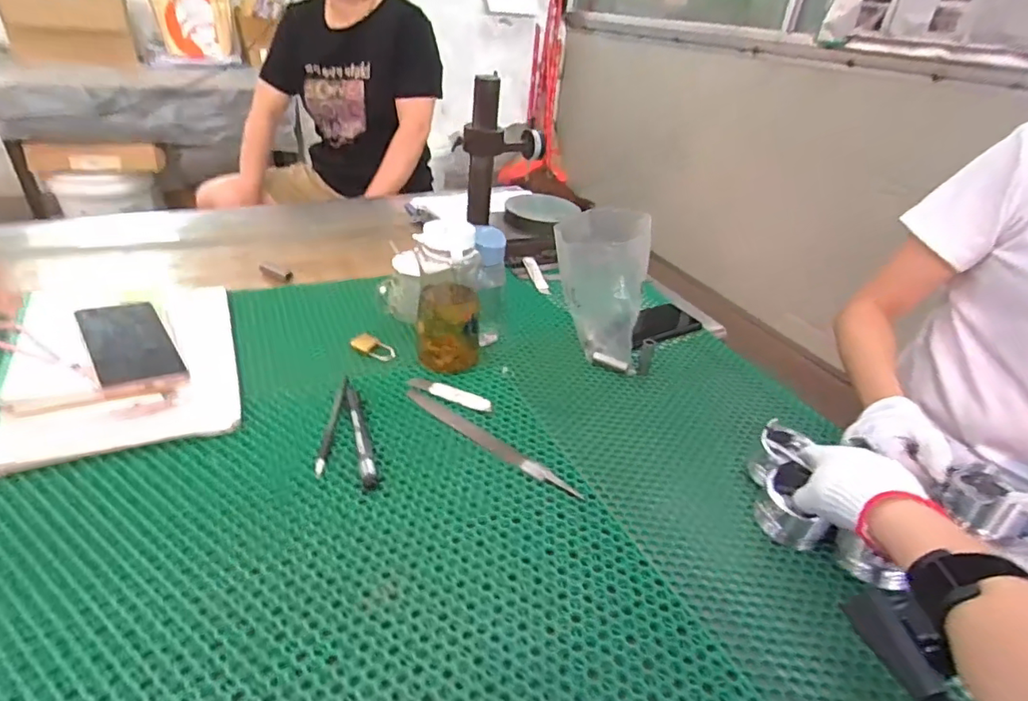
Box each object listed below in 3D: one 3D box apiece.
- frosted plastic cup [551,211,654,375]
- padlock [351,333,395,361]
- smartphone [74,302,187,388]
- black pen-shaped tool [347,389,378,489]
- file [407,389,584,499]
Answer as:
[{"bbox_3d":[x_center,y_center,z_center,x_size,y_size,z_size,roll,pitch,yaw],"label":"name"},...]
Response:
[{"bbox_3d":[0.111,-0.087,0.750,0.126,0.185,0.123,8,31,2],"label":"frosted plastic cup"},{"bbox_3d":[-0.184,-0.004,0.714,0.062,0.007,0.032,26,36,29],"label":"padlock"},{"bbox_3d":[-0.417,-0.011,0.598,0.075,0.009,0.163,-11,42,-41],"label":"smartphone"},{"bbox_3d":[-0.160,0.087,0.576,0.015,0.017,0.145,-6,34,-20],"label":"black pen-shaped tool"},{"bbox_3d":[-0.029,0.096,0.593,0.233,0.005,0.020,27,37,30],"label":"file"}]

